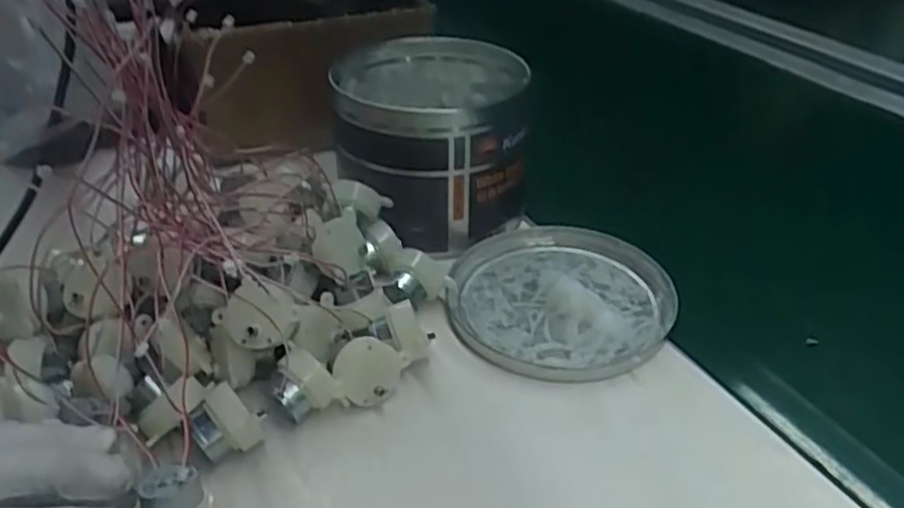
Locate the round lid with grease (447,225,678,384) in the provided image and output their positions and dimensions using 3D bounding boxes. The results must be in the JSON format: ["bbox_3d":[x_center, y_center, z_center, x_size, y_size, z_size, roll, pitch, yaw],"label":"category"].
[{"bbox_3d":[0.065,0.027,0.442,0.129,0.021,0.132,0,35,0],"label":"round lid with grease"}]

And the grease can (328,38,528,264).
[{"bbox_3d":[-0.013,-0.078,0.501,0.117,0.101,0.134,-2,35,-4],"label":"grease can"}]

